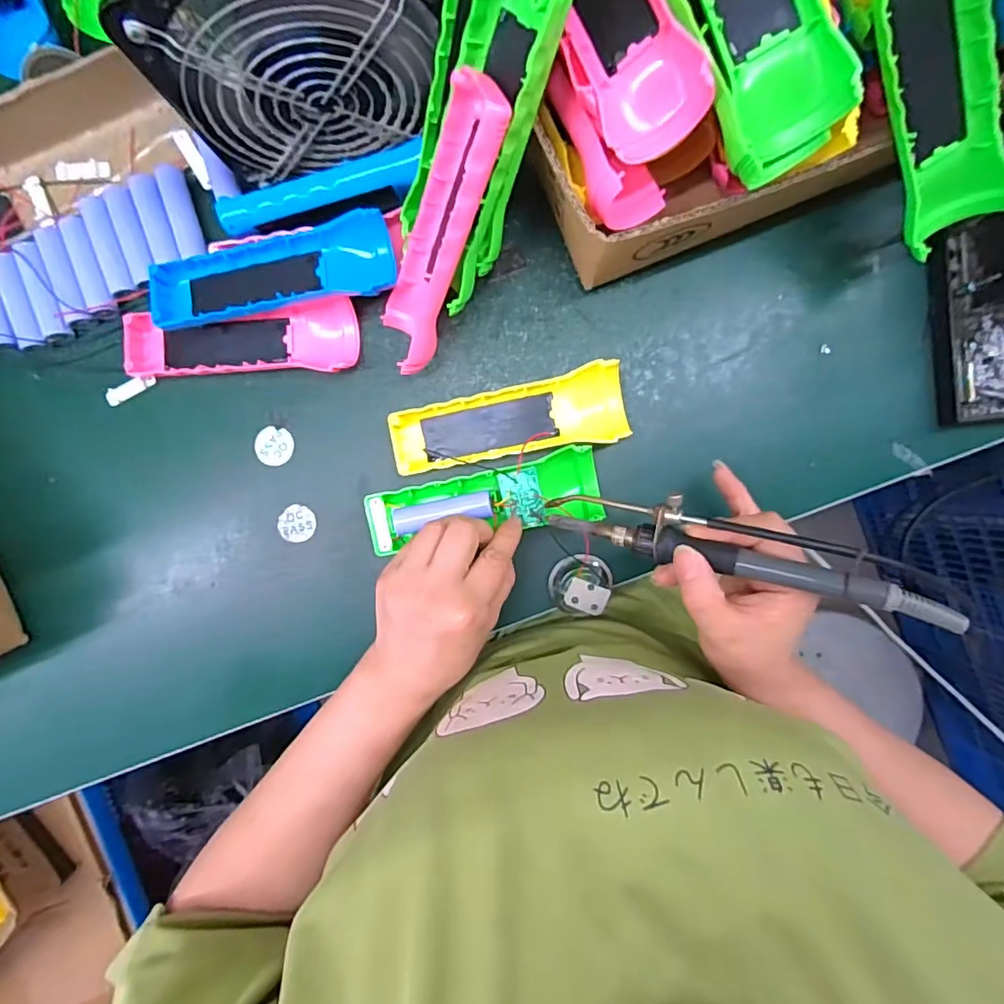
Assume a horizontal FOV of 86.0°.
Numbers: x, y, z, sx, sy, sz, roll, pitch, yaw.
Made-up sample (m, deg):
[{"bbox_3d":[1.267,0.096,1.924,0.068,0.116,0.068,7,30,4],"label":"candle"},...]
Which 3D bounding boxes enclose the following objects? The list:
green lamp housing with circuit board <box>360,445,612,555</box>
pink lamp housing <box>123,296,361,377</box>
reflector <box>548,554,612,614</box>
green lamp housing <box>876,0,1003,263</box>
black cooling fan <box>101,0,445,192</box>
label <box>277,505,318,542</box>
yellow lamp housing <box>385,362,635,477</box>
[{"bbox_3d":[-0.013,0.000,0.358,0.156,0.029,0.045,-10,94,3],"label":"green lamp housing with circuit board"},{"bbox_3d":[-0.176,-0.108,0.365,0.156,0.022,0.047,-4,95,2],"label":"pink lamp housing"},{"bbox_3d":[0.054,0.055,0.362,0.043,0.027,0.035,2,95,2],"label":"reflector"},{"bbox_3d":[0.215,-0.202,0.267,0.049,0.024,0.153,-39,122,5],"label":"green lamp housing"},{"bbox_3d":[-0.099,-0.240,0.290,0.146,0.142,0.070,-9,92,3],"label":"black cooling fan"},{"bbox_3d":[-0.146,0.016,0.381,0.026,0.004,0.026,0,95,2],"label":"label"},{"bbox_3d":[0.004,-0.052,0.362,0.155,0.029,0.049,-13,94,3],"label":"yellow lamp housing"}]

